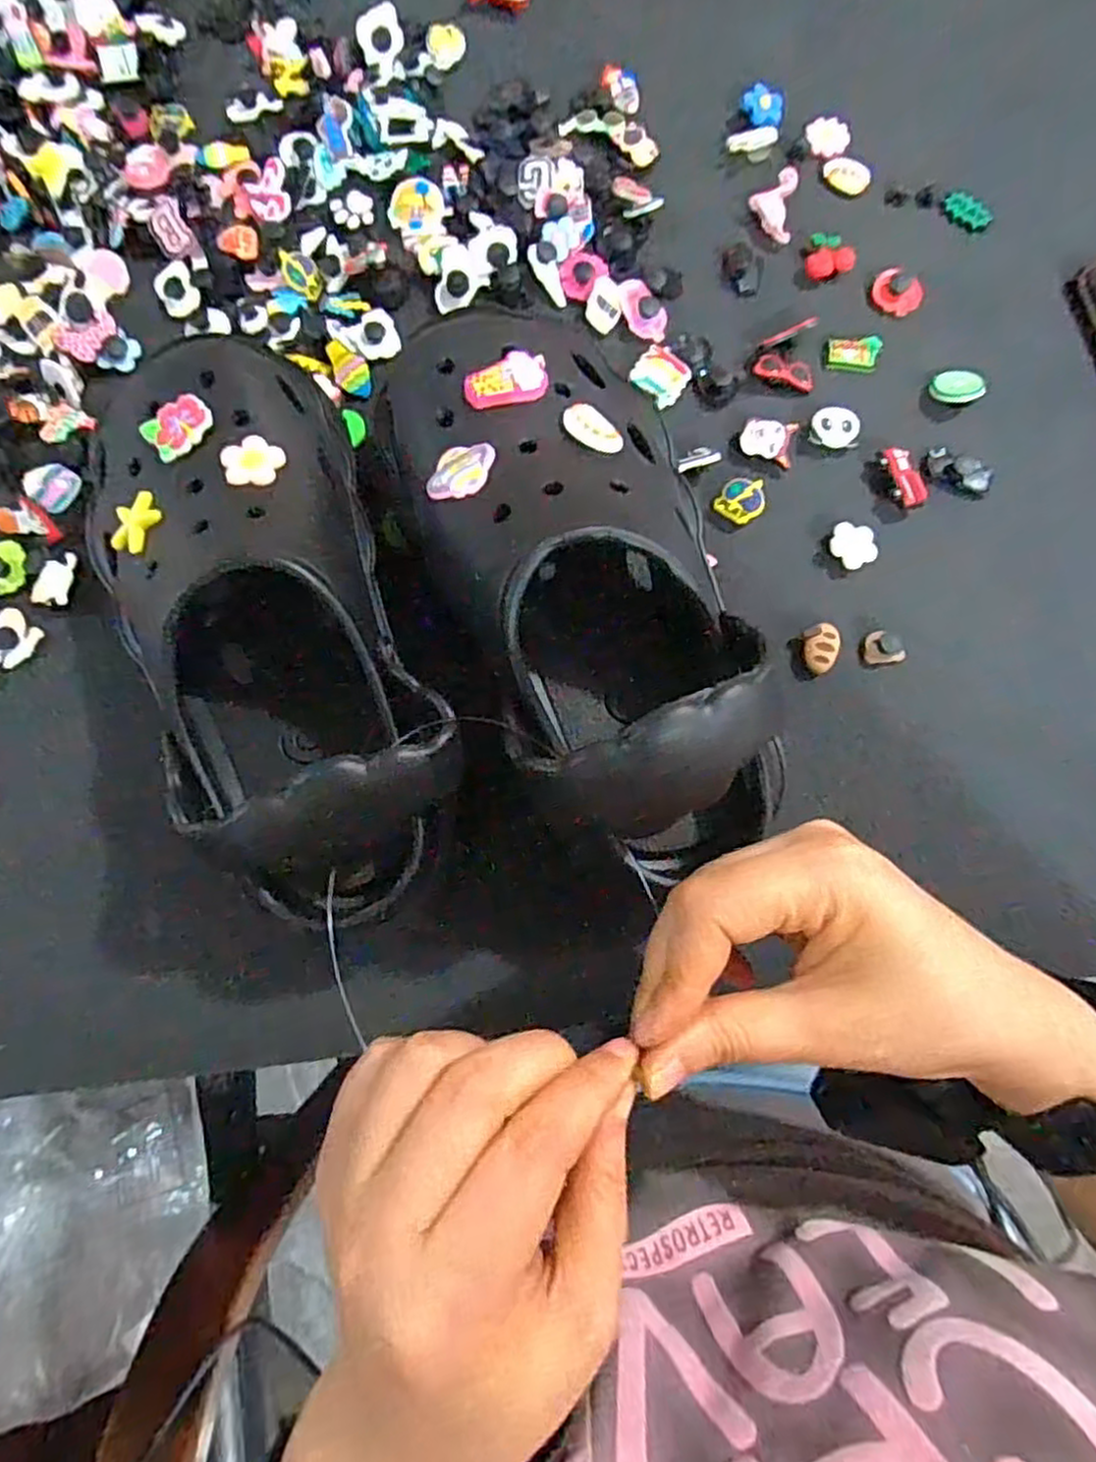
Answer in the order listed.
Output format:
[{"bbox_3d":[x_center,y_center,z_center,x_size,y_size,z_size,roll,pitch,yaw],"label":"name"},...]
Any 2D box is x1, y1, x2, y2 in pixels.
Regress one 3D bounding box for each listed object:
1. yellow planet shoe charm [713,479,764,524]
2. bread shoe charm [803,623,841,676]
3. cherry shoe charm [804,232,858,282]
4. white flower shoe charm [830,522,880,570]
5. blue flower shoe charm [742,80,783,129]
[{"bbox_3d":[0.098,-0.117,0.367,0.022,0.005,0.024,32,81,5],"label":"yellow planet shoe charm"},{"bbox_3d":[0.133,-0.039,0.354,0.017,0.009,0.024,-2,80,-1],"label":"bread shoe charm"},{"bbox_3d":[0.154,-0.256,0.393,0.025,0.005,0.027,0,80,0],"label":"cherry shoe charm"},{"bbox_3d":[0.152,-0.093,0.363,0.022,0.007,0.024,0,80,0],"label":"white flower shoe charm"},{"bbox_3d":[0.123,-0.354,0.413,0.021,0.009,0.025,-23,81,-5],"label":"blue flower shoe charm"}]

